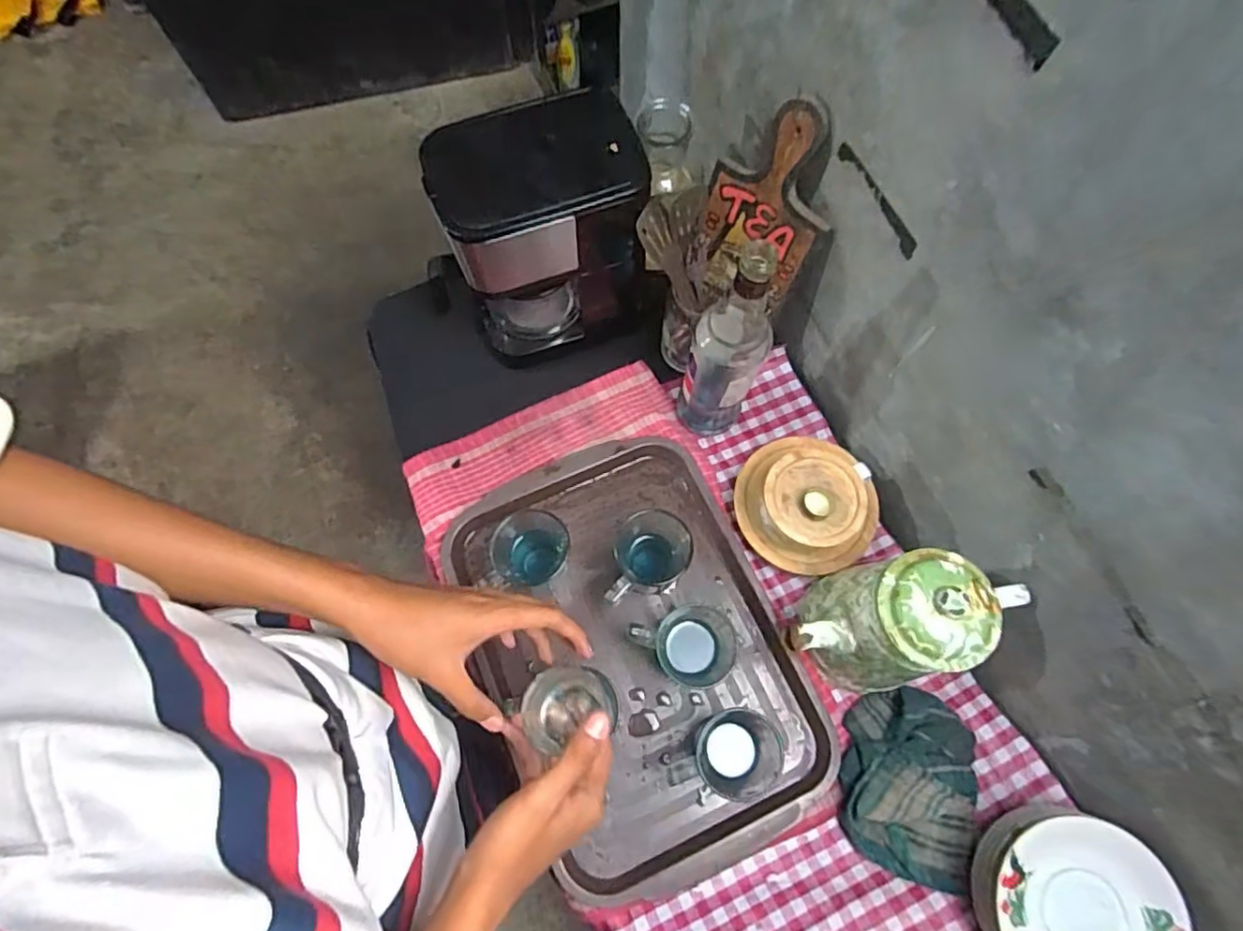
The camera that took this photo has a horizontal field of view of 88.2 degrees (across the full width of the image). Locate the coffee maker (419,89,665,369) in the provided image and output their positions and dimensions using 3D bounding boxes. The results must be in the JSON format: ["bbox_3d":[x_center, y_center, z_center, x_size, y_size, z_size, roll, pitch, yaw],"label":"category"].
[{"bbox_3d":[-0.071,-0.244,0.714,0.234,0.263,0.157,-17,72,-6],"label":"coffee maker"}]

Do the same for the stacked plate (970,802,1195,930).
[{"bbox_3d":[0.379,0.377,0.551,0.144,0.081,0.139,0,71,-1],"label":"stacked plate"}]

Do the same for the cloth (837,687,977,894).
[{"bbox_3d":[0.283,0.311,0.633,0.121,0.041,0.166,14,71,4],"label":"cloth"}]

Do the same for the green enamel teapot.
[{"bbox_3d":[0.244,0.146,0.594,0.214,0.202,0.112,0,71,-1],"label":"green enamel teapot"}]

